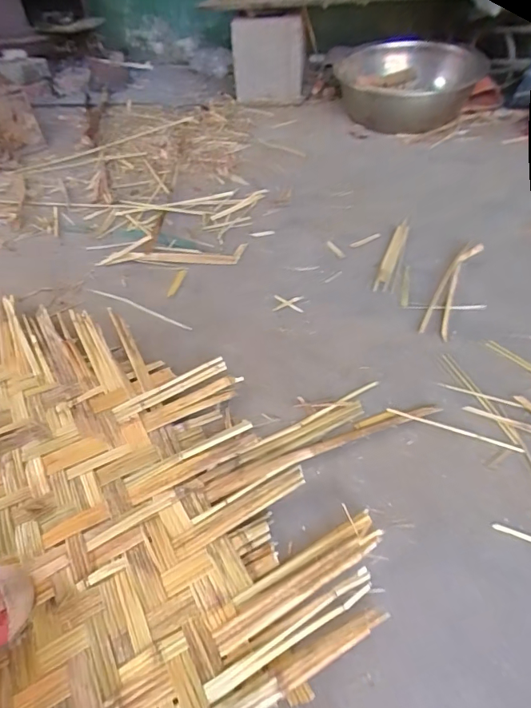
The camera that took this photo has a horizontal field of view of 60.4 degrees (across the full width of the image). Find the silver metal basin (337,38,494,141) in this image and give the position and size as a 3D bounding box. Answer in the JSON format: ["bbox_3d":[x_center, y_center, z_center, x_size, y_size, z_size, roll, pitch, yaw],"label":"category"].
[{"bbox_3d":[0.339,-0.644,1.126,0.271,0.142,0.276,-12,47,-5],"label":"silver metal basin"}]

